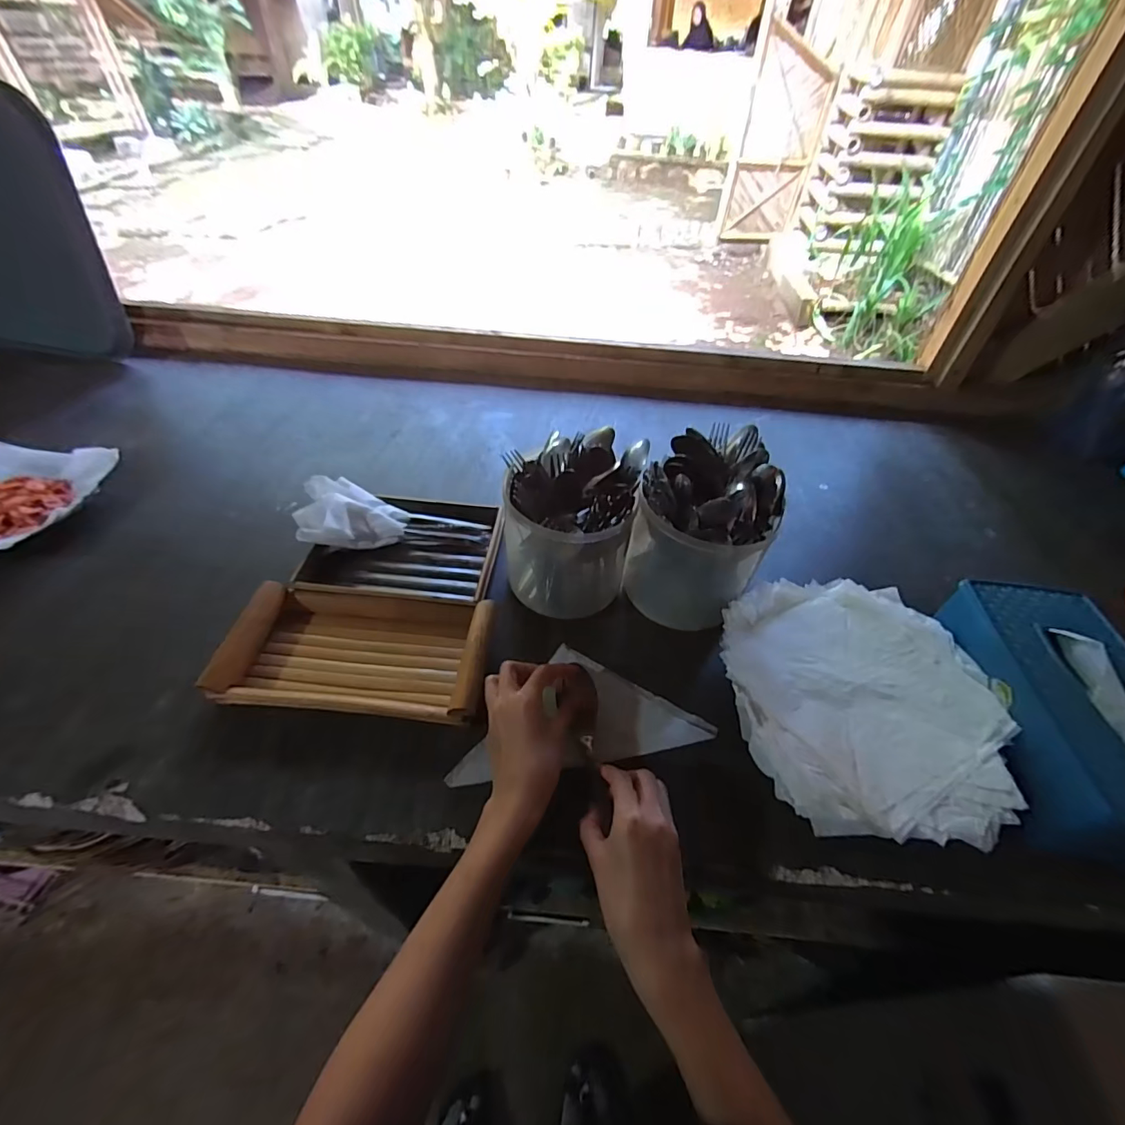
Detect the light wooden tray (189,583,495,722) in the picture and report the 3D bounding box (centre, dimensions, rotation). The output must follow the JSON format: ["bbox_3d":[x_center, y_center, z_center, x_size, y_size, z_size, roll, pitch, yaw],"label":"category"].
[{"bbox_3d":[-0.193,0.080,0.484,0.239,0.036,0.143,6,46,0],"label":"light wooden tray"}]

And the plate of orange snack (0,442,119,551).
[{"bbox_3d":[-0.681,-0.080,0.600,0.172,0.033,0.192,5,46,0],"label":"plate of orange snack"}]

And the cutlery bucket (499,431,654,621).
[{"bbox_3d":[0.010,-0.034,0.529,0.126,0.166,0.136,2,47,-3],"label":"cutlery bucket"}]

